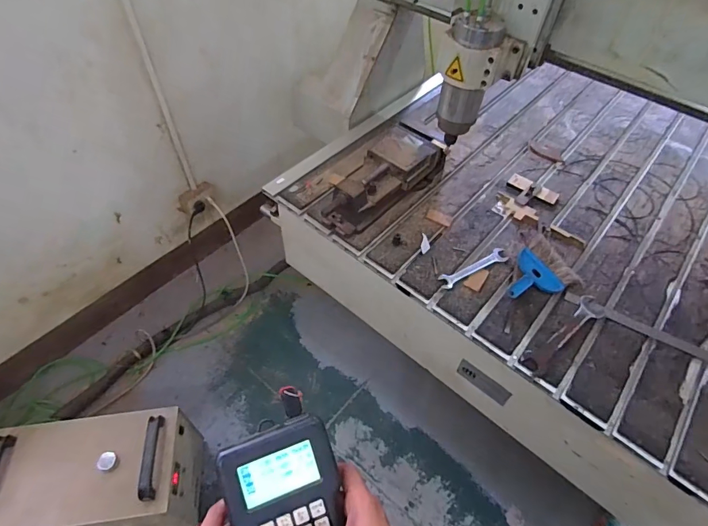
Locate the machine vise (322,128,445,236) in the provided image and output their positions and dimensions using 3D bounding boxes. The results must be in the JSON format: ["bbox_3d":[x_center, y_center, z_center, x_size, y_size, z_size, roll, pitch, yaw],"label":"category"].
[{"bbox_3d":[0.069,-0.216,1.087,0.391,0.108,0.138,-36,61,-27],"label":"machine vise"}]

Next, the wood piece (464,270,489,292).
[{"bbox_3d":[0.281,0.036,0.967,0.035,0.004,0.067,29,56,19],"label":"wood piece"}]

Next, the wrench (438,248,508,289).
[{"bbox_3d":[0.278,0.011,0.984,0.188,0.004,0.039,-24,56,-20],"label":"wrench"}]

